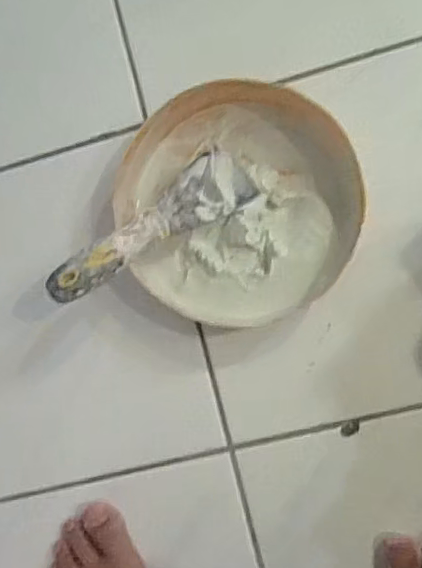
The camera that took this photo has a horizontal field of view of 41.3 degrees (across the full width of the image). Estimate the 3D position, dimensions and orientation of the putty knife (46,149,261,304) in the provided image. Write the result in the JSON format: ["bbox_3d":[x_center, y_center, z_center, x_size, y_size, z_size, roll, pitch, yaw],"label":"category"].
[{"bbox_3d":[-0.047,-0.049,0.457,0.190,0.018,0.053,-36,84,-20],"label":"putty knife"}]

